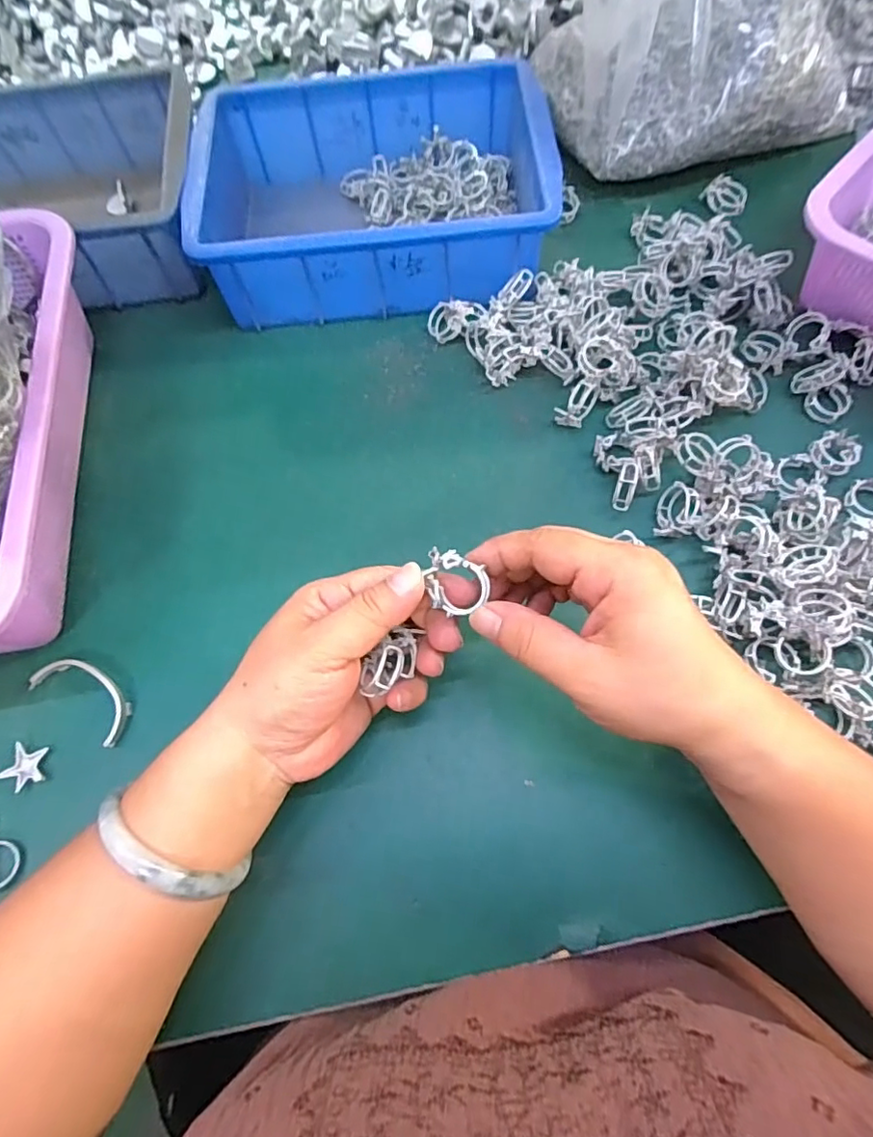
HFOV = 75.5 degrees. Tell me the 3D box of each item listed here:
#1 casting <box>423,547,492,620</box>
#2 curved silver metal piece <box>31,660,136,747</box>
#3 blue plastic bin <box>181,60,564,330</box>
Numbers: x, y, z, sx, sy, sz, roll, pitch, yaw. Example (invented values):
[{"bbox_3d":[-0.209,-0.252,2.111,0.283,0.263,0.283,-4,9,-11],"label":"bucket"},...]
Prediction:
[{"bbox_3d":[0.008,0.007,0.246,0.029,0.008,0.025,24,97,12],"label":"casting"},{"bbox_3d":[-0.195,0.071,0.314,0.064,0.006,0.027,30,72,13],"label":"curved silver metal piece"},{"bbox_3d":[-0.046,-0.278,0.416,0.247,0.067,0.186,-3,68,1],"label":"blue plastic bin"}]

